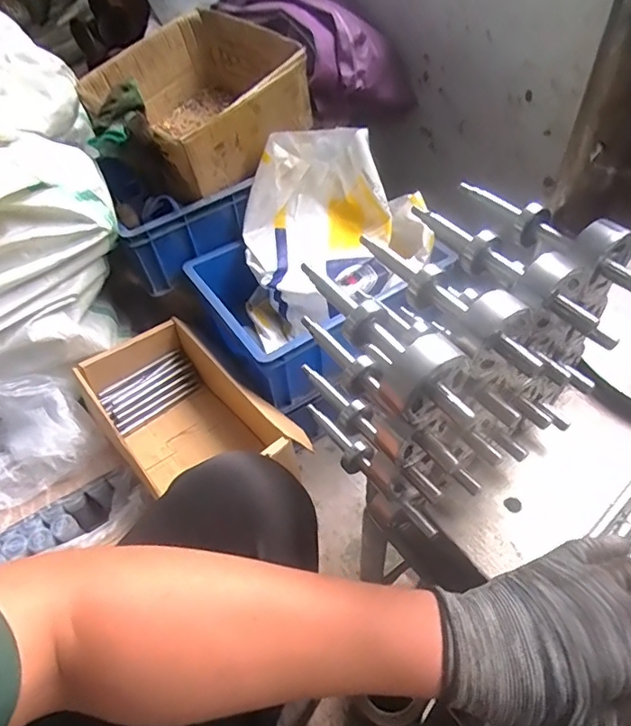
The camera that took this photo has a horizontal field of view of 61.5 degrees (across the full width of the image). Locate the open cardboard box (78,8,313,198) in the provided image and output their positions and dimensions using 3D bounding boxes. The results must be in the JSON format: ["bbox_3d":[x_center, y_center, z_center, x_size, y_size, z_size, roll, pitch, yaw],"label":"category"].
[{"bbox_3d":[-0.205,-0.467,0.956,0.293,0.171,0.303,33,59,28],"label":"open cardboard box"}]

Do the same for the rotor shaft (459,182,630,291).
[{"bbox_3d":[0.166,-0.101,0.381,0.041,0.033,0.156,-23,52,-15],"label":"rotor shaft"}]

